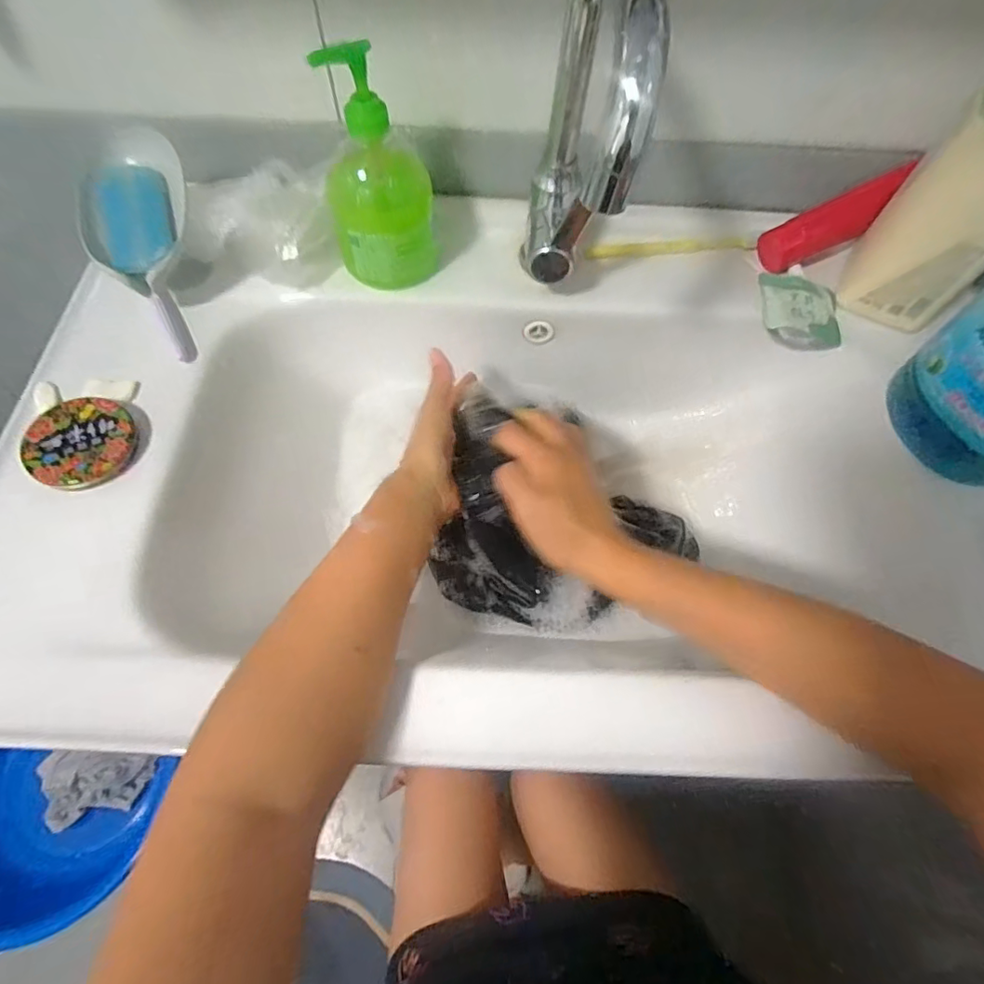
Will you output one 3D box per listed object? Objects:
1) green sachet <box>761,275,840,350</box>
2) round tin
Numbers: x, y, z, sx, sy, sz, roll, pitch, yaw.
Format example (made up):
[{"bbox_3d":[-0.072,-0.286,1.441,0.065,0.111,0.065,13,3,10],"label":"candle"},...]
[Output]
[{"bbox_3d":[0.275,-0.162,0.472,0.070,0.015,0.078,1,65,-1],"label":"green sachet"},{"bbox_3d":[-0.300,-0.037,0.387,0.070,0.015,0.066,0,65,-1],"label":"round tin"}]

